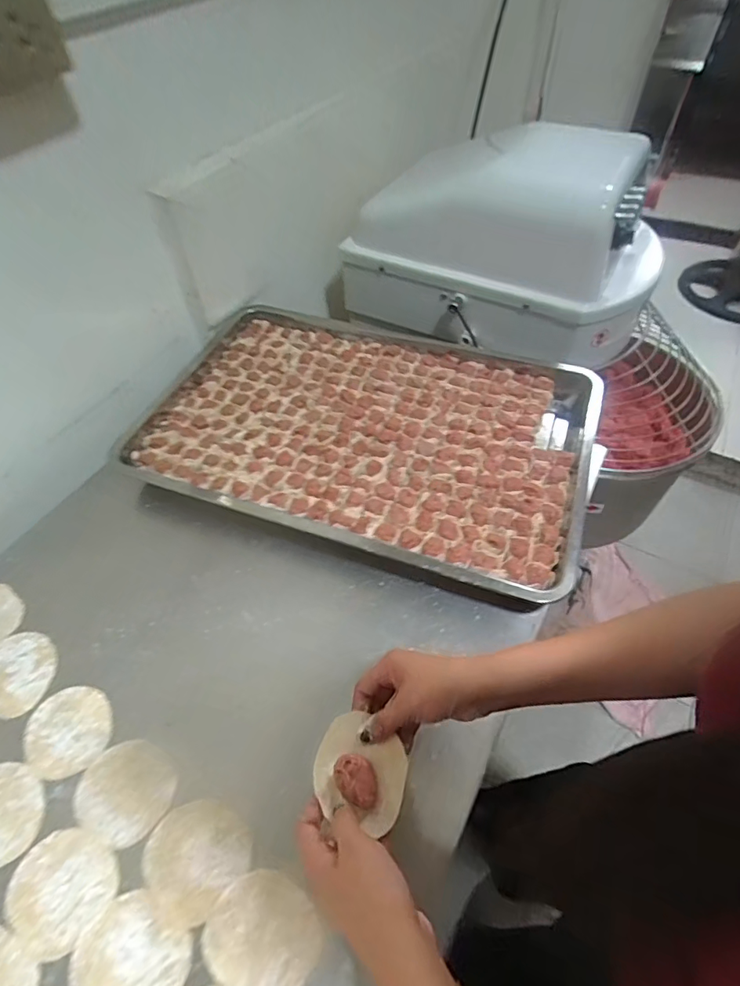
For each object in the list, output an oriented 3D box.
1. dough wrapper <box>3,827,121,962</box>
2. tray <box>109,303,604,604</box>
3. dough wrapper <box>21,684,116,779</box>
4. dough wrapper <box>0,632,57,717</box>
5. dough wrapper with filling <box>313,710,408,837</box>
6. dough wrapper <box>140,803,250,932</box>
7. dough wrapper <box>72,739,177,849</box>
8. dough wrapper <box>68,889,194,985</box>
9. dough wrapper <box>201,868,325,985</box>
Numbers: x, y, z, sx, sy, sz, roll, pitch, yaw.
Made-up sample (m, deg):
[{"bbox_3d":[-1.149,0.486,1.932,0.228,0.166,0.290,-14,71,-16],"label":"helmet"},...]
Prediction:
[{"bbox_3d":[-0.255,0.325,0.405,0.081,0.004,0.078,30,58,23],"label":"dough wrapper"},{"bbox_3d":[-0.011,-0.089,0.694,0.603,0.055,0.393,17,54,15],"label":"tray"},{"bbox_3d":[-0.294,0.230,0.480,0.083,0.004,0.077,-1,51,1],"label":"dough wrapper"},{"bbox_3d":[-0.371,0.188,0.516,0.084,0.004,0.080,-1,51,1],"label":"dough wrapper"},{"bbox_3d":[-0.008,0.221,0.396,0.074,0.025,0.071,13,53,12],"label":"dough wrapper with filling"},{"bbox_3d":[-0.148,0.306,0.416,0.078,0.004,0.083,36,60,26],"label":"dough wrapper"},{"bbox_3d":[-0.222,0.269,0.447,0.084,0.004,0.077,20,55,17],"label":"dough wrapper"},{"bbox_3d":[-0.184,0.360,0.376,0.083,0.004,0.071,26,56,21],"label":"dough wrapper"},{"bbox_3d":[-0.084,0.346,0.384,0.085,0.004,0.076,25,56,20],"label":"dough wrapper"}]

